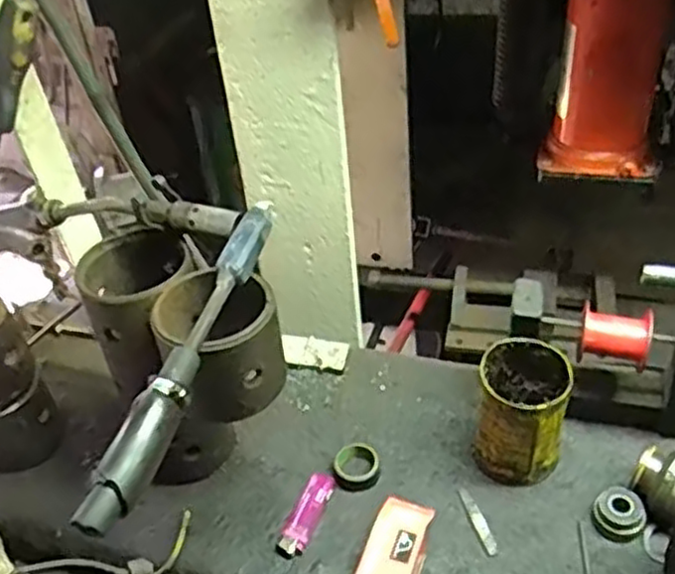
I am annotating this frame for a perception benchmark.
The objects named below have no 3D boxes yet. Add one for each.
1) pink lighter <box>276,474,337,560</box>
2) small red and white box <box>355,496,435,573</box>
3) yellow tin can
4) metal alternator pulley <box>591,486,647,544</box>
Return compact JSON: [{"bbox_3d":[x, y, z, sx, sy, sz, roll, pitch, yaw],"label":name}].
[{"bbox_3d":[-0.027,0.198,0.638,0.024,0.013,0.081,12,43,20],"label":"pink lighter"},{"bbox_3d":[0.046,0.214,0.583,0.045,0.039,0.101,11,43,20],"label":"small red and white box"},{"bbox_3d":[0.161,0.107,0.638,0.069,0.110,0.080,12,43,20],"label":"yellow tin can"},{"bbox_3d":[0.233,0.189,0.605,0.037,0.023,0.040,-4,40,3],"label":"metal alternator pulley"}]

